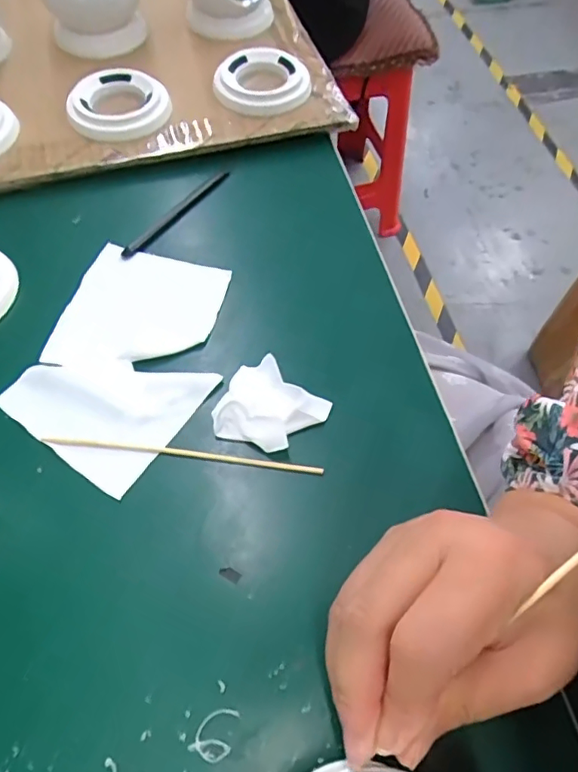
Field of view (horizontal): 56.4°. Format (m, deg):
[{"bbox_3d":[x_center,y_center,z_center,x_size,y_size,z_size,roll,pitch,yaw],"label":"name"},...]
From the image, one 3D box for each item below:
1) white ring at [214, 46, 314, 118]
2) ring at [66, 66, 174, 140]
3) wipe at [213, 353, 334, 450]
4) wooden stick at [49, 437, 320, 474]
[{"bbox_3d":[-0.020,-0.232,0.410,0.070,0.013,0.068,1,62,-1],"label":"white ring"},{"bbox_3d":[-0.124,-0.204,0.393,0.068,0.014,0.065,1,62,-1],"label":"ring"},{"bbox_3d":[-0.009,0.010,0.286,0.055,0.011,0.045,16,63,10],"label":"wipe"},{"bbox_3d":[-0.055,0.035,0.279,0.143,0.006,0.004,6,62,4],"label":"wooden stick"}]

